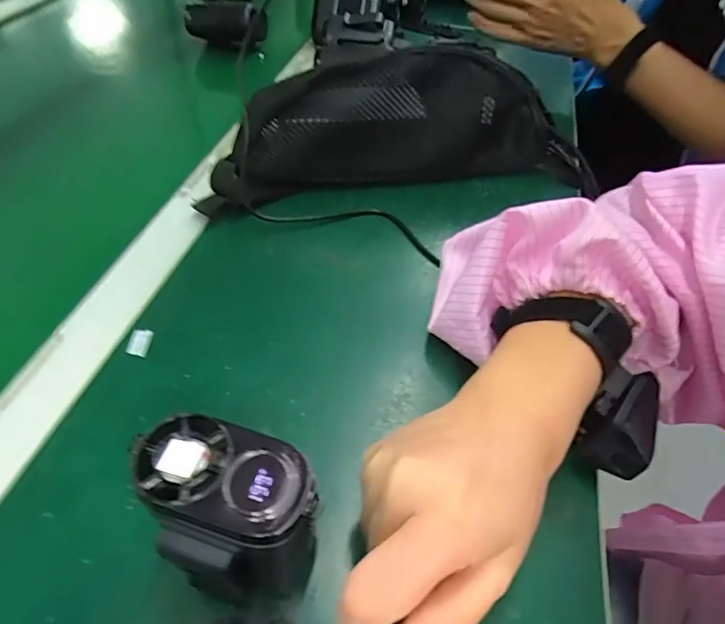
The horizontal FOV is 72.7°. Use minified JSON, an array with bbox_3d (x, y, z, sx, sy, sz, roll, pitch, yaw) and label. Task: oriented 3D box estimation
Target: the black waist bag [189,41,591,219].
[{"bbox_3d":[0.034,-0.161,0.416,0.332,0.115,0.070,-6,30,-11],"label":"black waist bag"}]

